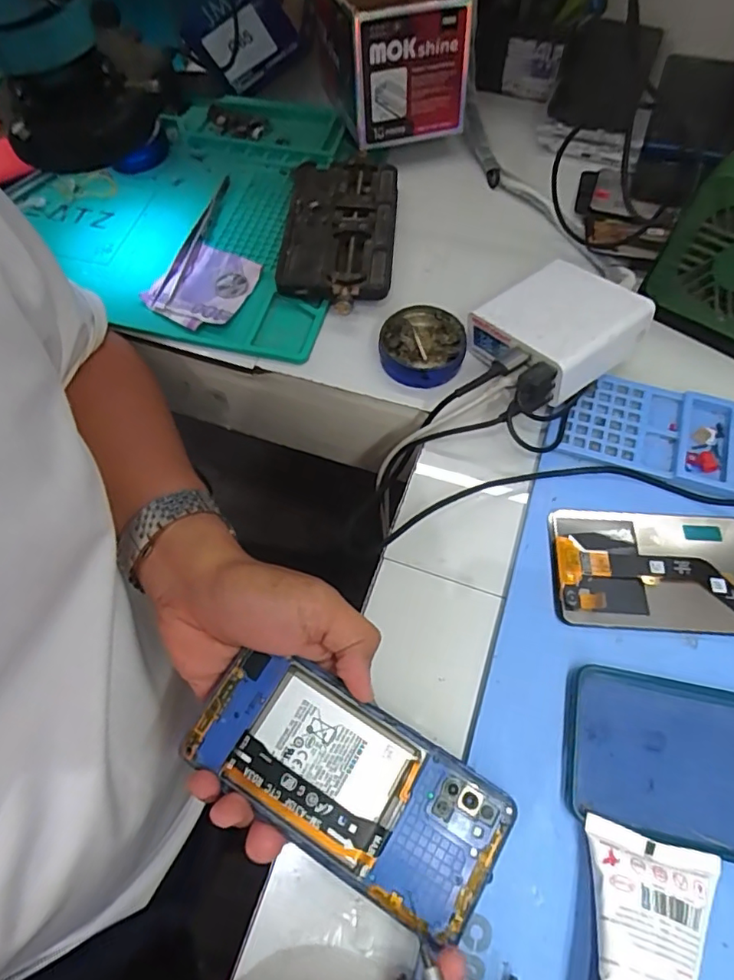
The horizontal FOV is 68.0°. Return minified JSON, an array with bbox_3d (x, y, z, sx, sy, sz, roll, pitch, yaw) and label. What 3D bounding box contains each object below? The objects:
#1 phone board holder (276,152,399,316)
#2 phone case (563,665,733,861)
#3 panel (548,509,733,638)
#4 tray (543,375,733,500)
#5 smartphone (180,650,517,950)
[{"bbox_3d":[-0.022,-0.213,0.444,0.092,0.028,0.171,0,65,2],"label":"phone board holder"},{"bbox_3d":[0.185,0.142,0.274,0.163,0.009,0.075,10,66,7],"label":"phone case"},{"bbox_3d":[0.191,0.048,0.318,0.158,0.006,0.071,3,62,3],"label":"panel"},{"bbox_3d":[0.200,-0.036,0.357,0.149,0.008,0.072,18,67,10],"label":"tray"},{"bbox_3d":[-0.010,0.142,0.267,0.154,0.004,0.069,29,69,9],"label":"smartphone"}]

